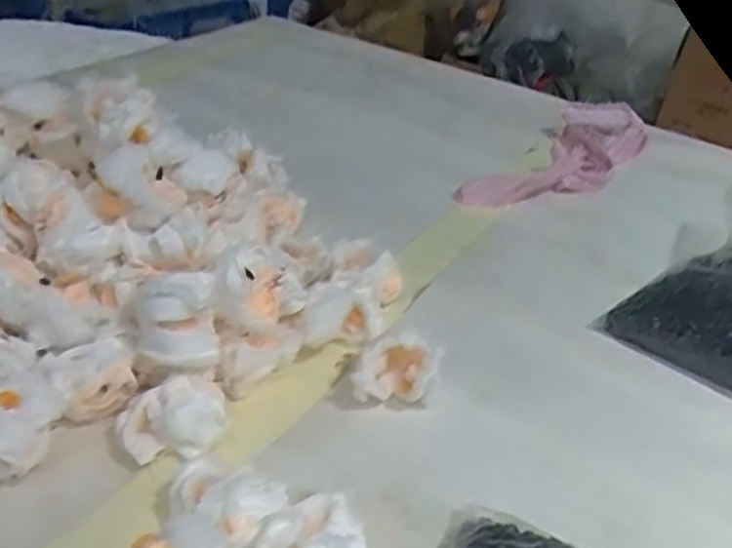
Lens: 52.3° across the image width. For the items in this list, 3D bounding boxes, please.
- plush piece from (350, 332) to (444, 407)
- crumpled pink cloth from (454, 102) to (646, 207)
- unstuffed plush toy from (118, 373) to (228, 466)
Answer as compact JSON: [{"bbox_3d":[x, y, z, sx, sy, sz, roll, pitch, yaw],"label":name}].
[{"bbox_3d":[0.021,0.063,0.496,0.058,0.040,0.031,3,34,-7],"label":"plush piece"},{"bbox_3d":[0.219,-0.126,0.800,0.095,0.042,0.298,28,39,28],"label":"crumpled pink cloth"},{"bbox_3d":[-0.112,0.087,0.434,0.058,0.034,0.041,-8,37,-23],"label":"unstuffed plush toy"}]

